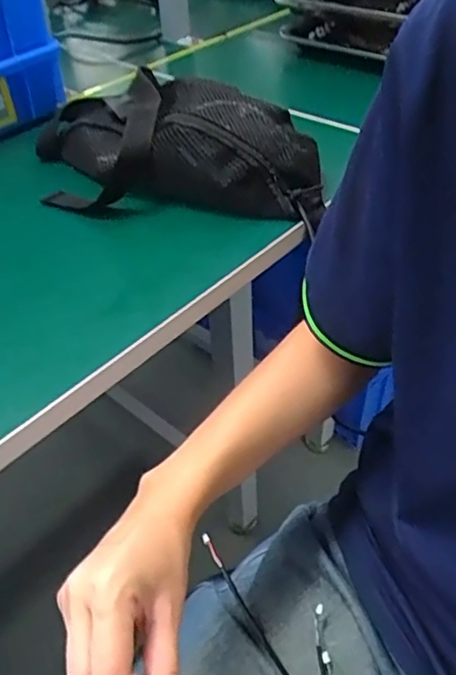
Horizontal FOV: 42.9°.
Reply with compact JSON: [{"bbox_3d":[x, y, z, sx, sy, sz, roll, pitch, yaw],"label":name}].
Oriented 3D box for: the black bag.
[{"bbox_3d":[-0.053,-0.180,0.529,0.275,0.081,0.141,5,39,5],"label":"black bag"}]

